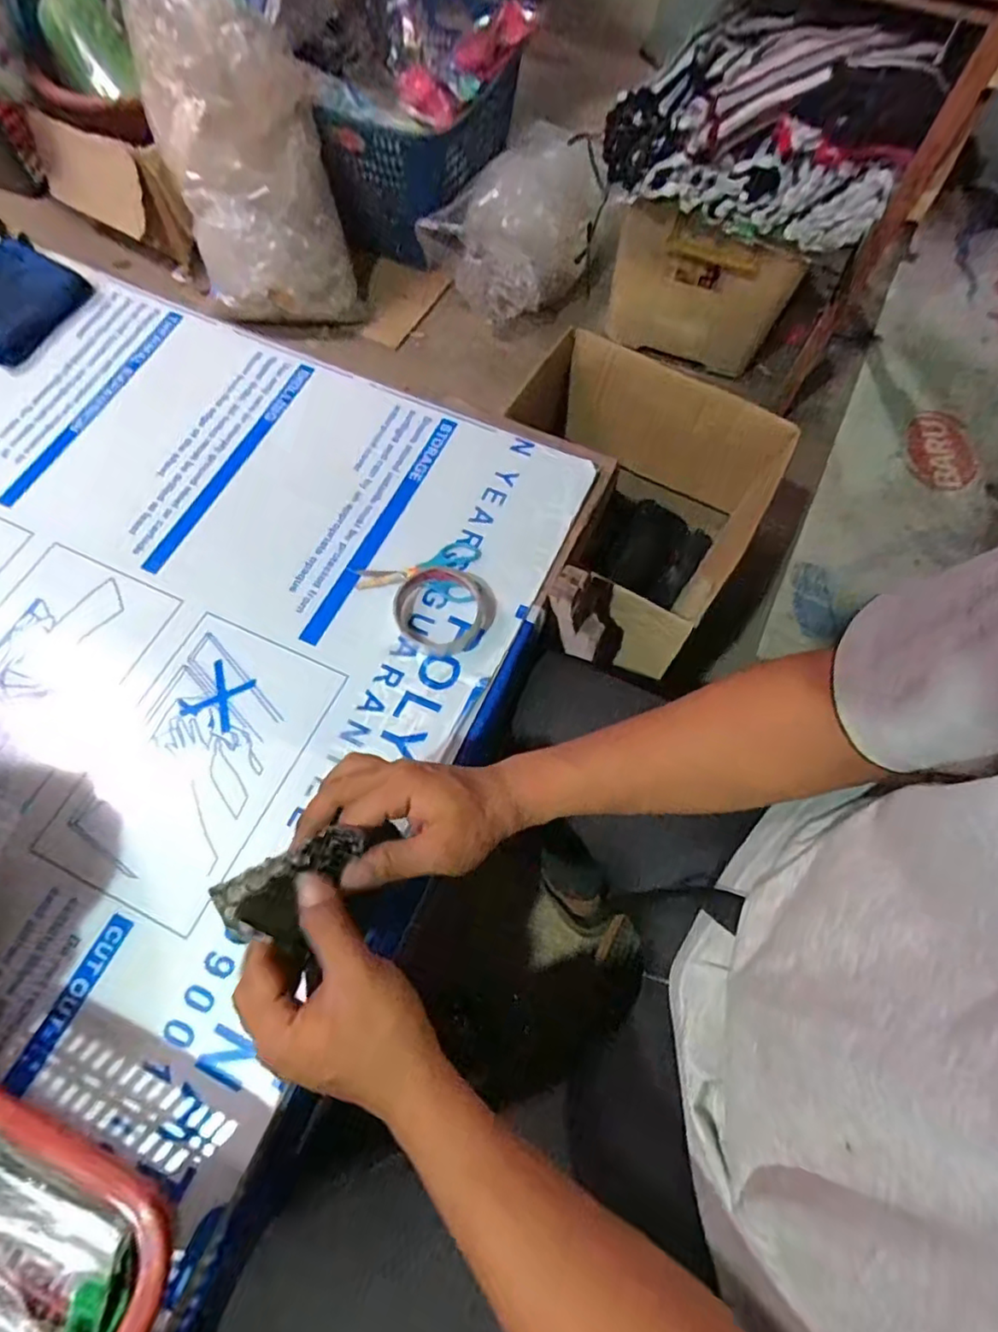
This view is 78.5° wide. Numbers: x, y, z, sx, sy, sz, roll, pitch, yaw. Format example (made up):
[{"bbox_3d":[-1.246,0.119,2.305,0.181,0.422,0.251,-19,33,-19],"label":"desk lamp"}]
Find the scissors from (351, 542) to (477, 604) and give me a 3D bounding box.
[{"bbox_3d":[-0.083,-0.100,0.610,0.121,0.008,0.069,7,69,1],"label":"scissors"}]

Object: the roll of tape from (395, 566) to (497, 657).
[{"bbox_3d":[-0.055,-0.058,0.592,0.096,0.014,0.094,1,69,-1],"label":"roll of tape"}]

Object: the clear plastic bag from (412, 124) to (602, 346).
[{"bbox_3d":[0.018,-0.880,1.260,0.351,0.327,0.163,7,68,0],"label":"clear plastic bag"}]

